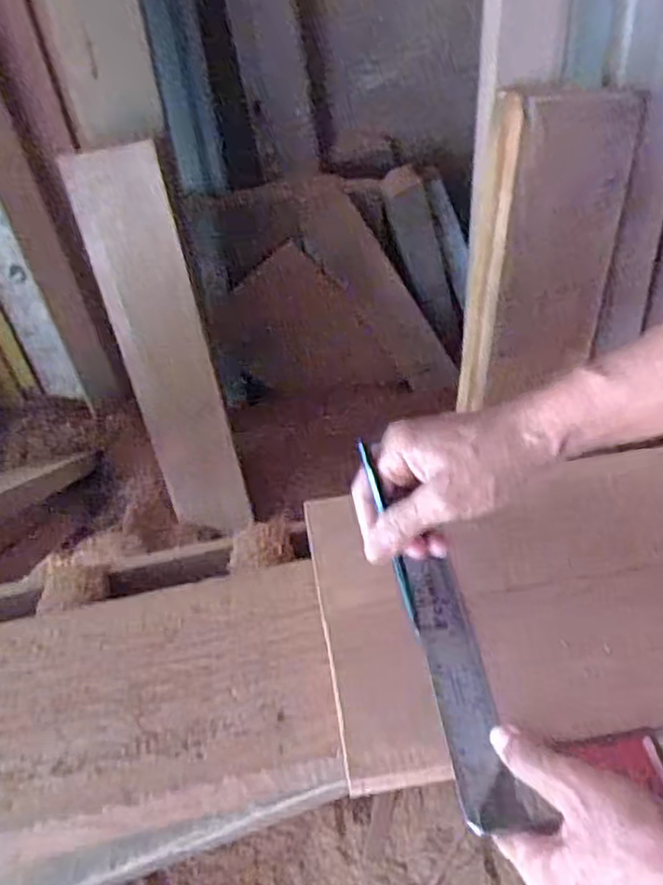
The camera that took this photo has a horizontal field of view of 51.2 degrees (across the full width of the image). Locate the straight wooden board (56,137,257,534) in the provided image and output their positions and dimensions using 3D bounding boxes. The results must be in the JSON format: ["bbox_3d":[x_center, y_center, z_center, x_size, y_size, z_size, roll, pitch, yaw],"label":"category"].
[{"bbox_3d":[-0.247,-0.118,1.071,0.127,0.634,0.027,-20,33,-16],"label":"straight wooden board"}]

